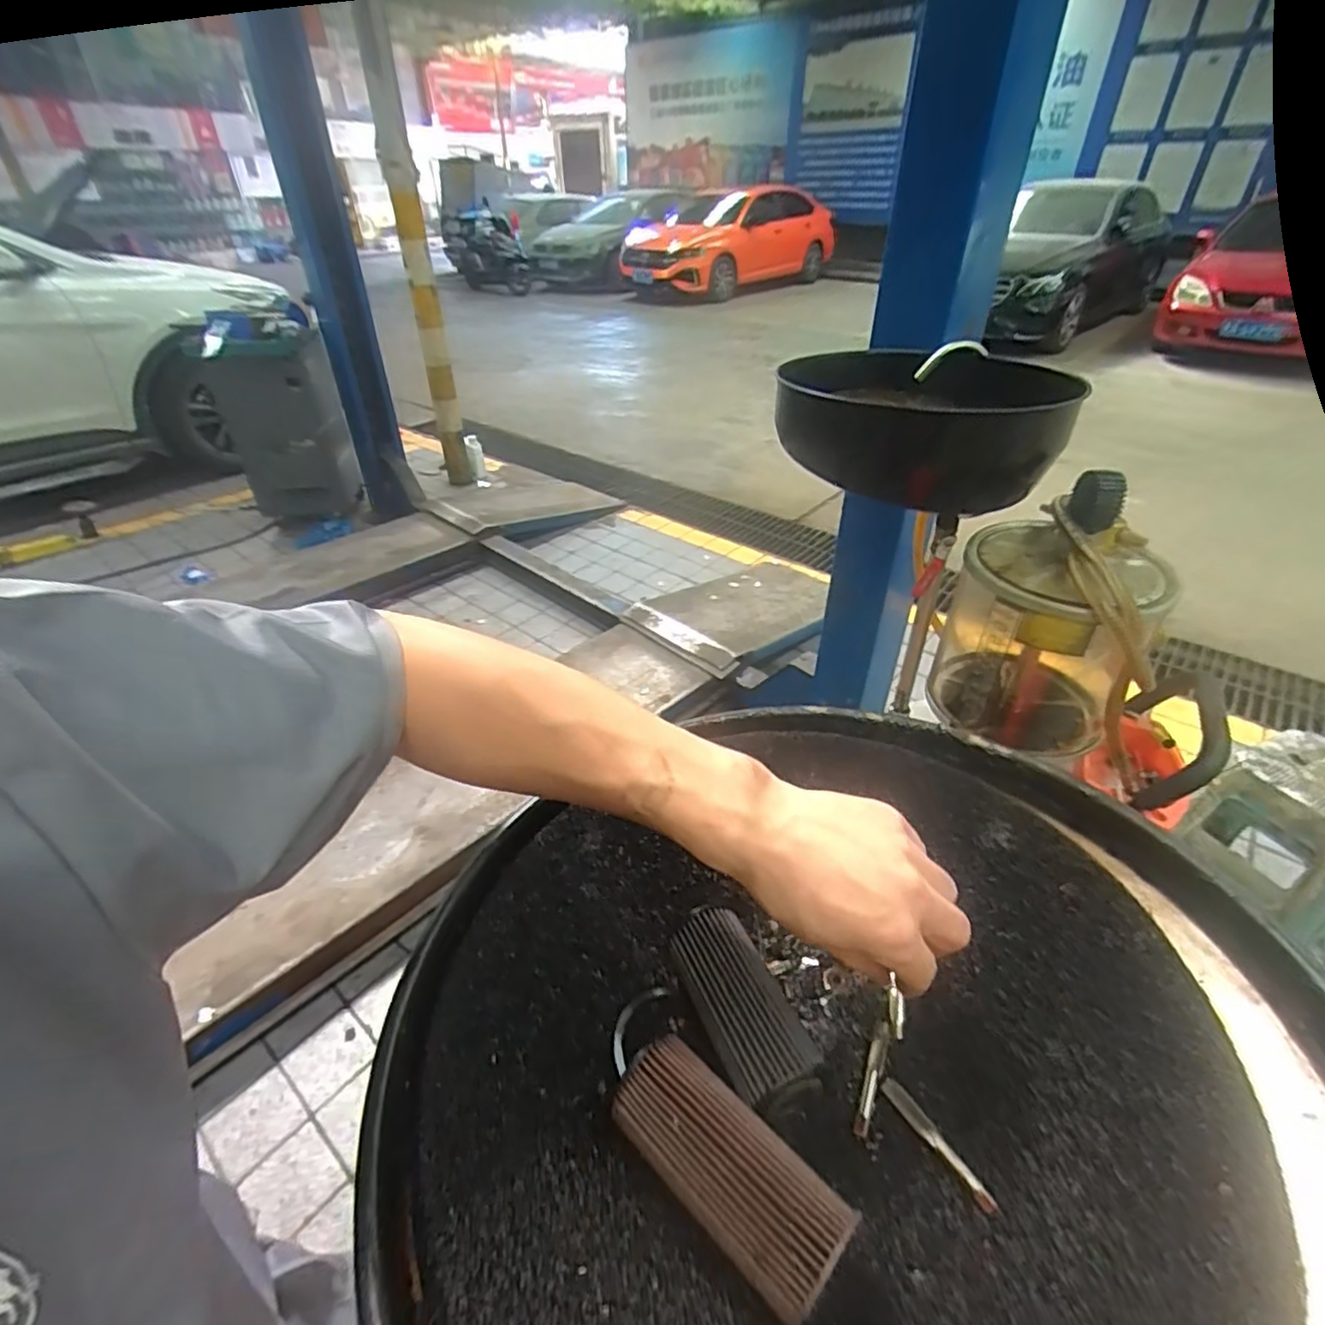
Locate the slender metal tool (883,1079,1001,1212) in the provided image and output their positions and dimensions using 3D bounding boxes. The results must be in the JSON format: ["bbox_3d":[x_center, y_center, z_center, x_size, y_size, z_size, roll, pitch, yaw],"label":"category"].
[{"bbox_3d":[0.144,0.252,0.338,0.011,0.012,0.068,-16,40,-24],"label":"slender metal tool"}]

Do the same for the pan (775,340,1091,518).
[{"bbox_3d":[0.385,-0.357,0.943,0.365,0.145,0.358,0,37,0],"label":"pan"}]

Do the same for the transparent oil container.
[{"bbox_3d":[0.527,-0.055,0.883,0.249,0.357,0.201,20,41,25],"label":"transparent oil container"}]

